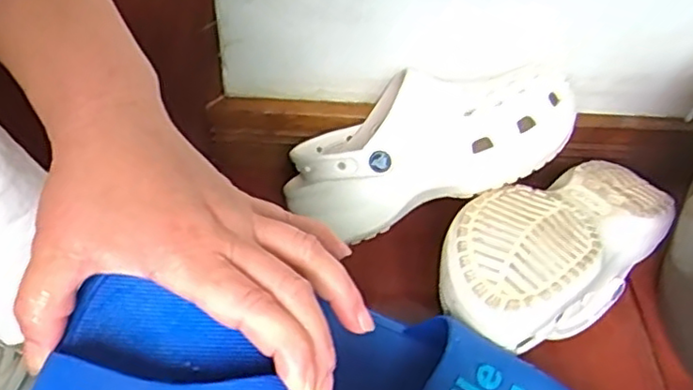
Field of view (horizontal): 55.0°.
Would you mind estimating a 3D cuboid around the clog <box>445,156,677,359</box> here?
[{"bbox_3d":[0.154,0.043,0.501,0.231,0.085,0.103,-20,54,-36],"label":"clog"}]

